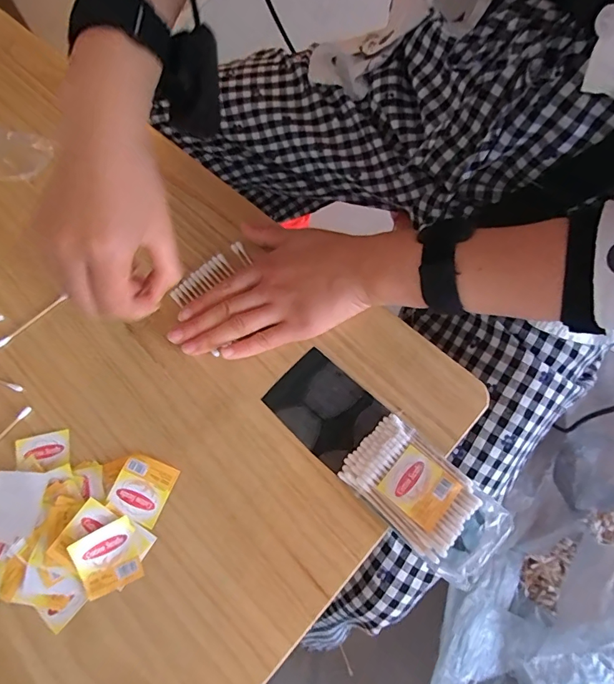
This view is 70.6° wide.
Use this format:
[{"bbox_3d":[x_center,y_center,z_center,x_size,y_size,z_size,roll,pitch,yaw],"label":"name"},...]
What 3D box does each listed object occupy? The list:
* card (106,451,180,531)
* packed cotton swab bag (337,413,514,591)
[{"bbox_3d":[-0.119,0.105,0.312,0.039,0.004,0.041,24,72,2],"label":"card"},{"bbox_3d":[0.079,0.105,0.297,0.108,0.023,0.060,41,77,16],"label":"packed cotton swab bag"}]

